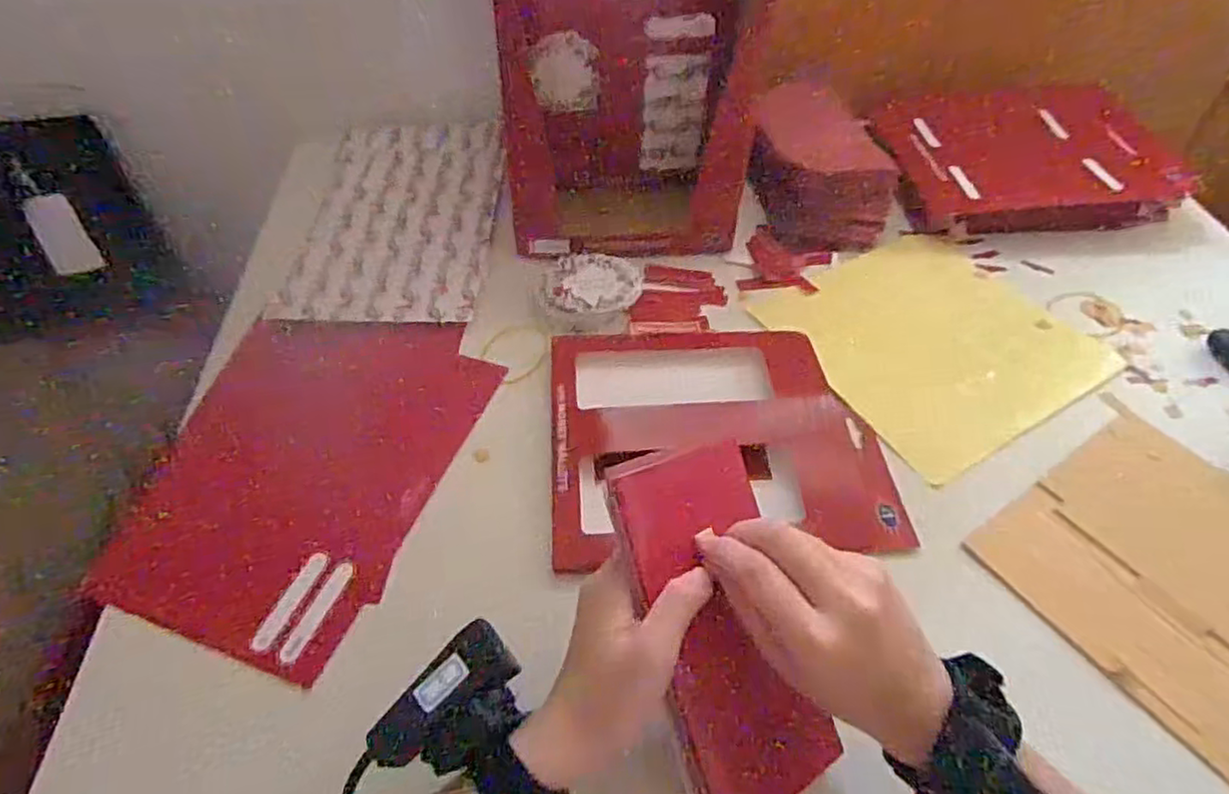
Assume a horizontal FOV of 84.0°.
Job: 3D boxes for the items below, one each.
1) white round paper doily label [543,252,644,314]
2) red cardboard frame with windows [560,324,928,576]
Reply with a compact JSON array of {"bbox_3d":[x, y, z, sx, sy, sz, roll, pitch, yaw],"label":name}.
[{"bbox_3d":[-0.017,-0.090,0.576,0.078,0.023,0.072,5,50,3],"label":"white round paper doily label"},{"bbox_3d":[0.073,0.022,0.492,0.233,0.013,0.200,-2,50,-3],"label":"red cardboard frame with windows"}]

